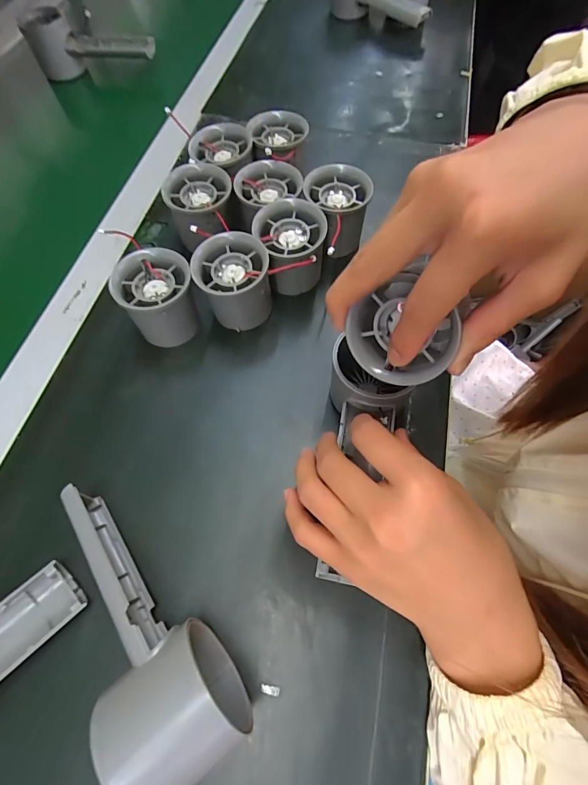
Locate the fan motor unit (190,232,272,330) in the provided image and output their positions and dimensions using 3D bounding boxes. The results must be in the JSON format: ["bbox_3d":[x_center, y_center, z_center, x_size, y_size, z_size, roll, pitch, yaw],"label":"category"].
[{"bbox_3d":[-0.045,-0.084,0.294,0.056,0.053,0.055,4,64,2],"label":"fan motor unit"}]

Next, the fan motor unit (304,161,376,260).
[{"bbox_3d":[0.036,-0.153,0.329,0.053,0.060,0.059,-1,64,0],"label":"fan motor unit"}]

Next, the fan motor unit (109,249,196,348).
[{"bbox_3d":[-0.102,-0.071,0.288,0.054,0.059,0.056,-19,65,-9],"label":"fan motor unit"}]

